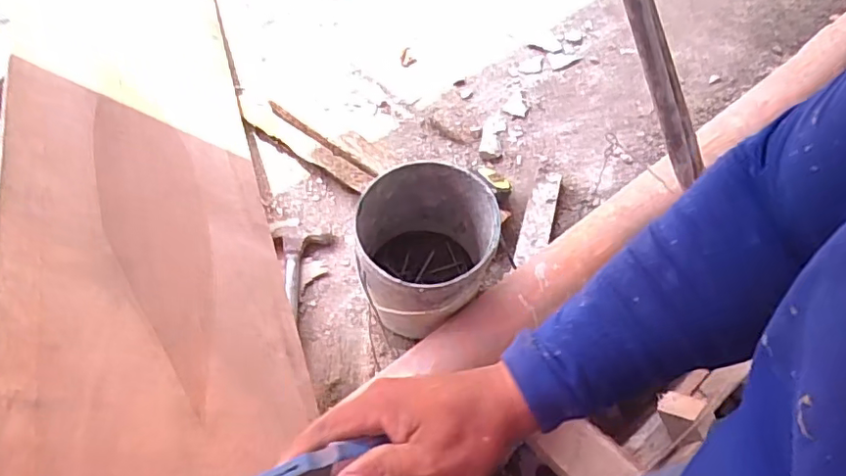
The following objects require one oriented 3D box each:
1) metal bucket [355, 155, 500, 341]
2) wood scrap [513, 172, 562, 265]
[{"bbox_3d":[0.006,0.031,0.773,0.166,0.209,0.168,0,60,0],"label":"metal bucket"},{"bbox_3d":[0.187,-0.030,0.926,0.044,0.022,0.169,19,69,5],"label":"wood scrap"}]

